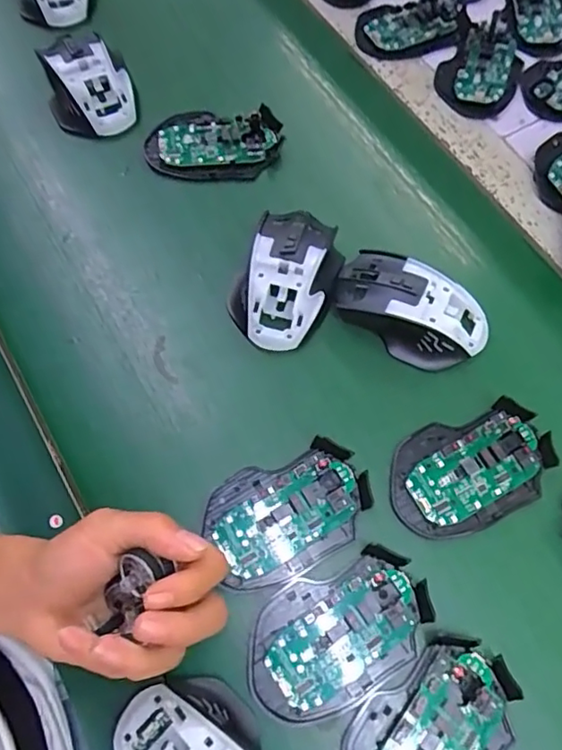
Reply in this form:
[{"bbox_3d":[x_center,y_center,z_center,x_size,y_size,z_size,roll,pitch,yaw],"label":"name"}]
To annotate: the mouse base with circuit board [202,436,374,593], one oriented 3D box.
[{"bbox_3d":[0.006,0.089,0.368,0.105,0.014,0.071,-23,70,-10],"label":"mouse base with circuit board"}]

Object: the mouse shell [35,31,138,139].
[{"bbox_3d":[-0.172,-0.262,0.496,0.074,0.033,0.108,-24,70,-10],"label":"mouse shell"}]

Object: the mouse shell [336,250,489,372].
[{"bbox_3d":[0.097,-0.050,0.421,0.117,0.040,0.069,24,69,9],"label":"mouse shell"}]

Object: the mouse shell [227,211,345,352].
[{"bbox_3d":[0.006,-0.076,0.422,0.068,0.031,0.109,21,69,8],"label":"mouse shell"}]

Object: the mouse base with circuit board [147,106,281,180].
[{"bbox_3d":[-0.058,-0.199,0.488,0.113,0.019,0.062,0,68,-1],"label":"mouse base with circuit board"}]

